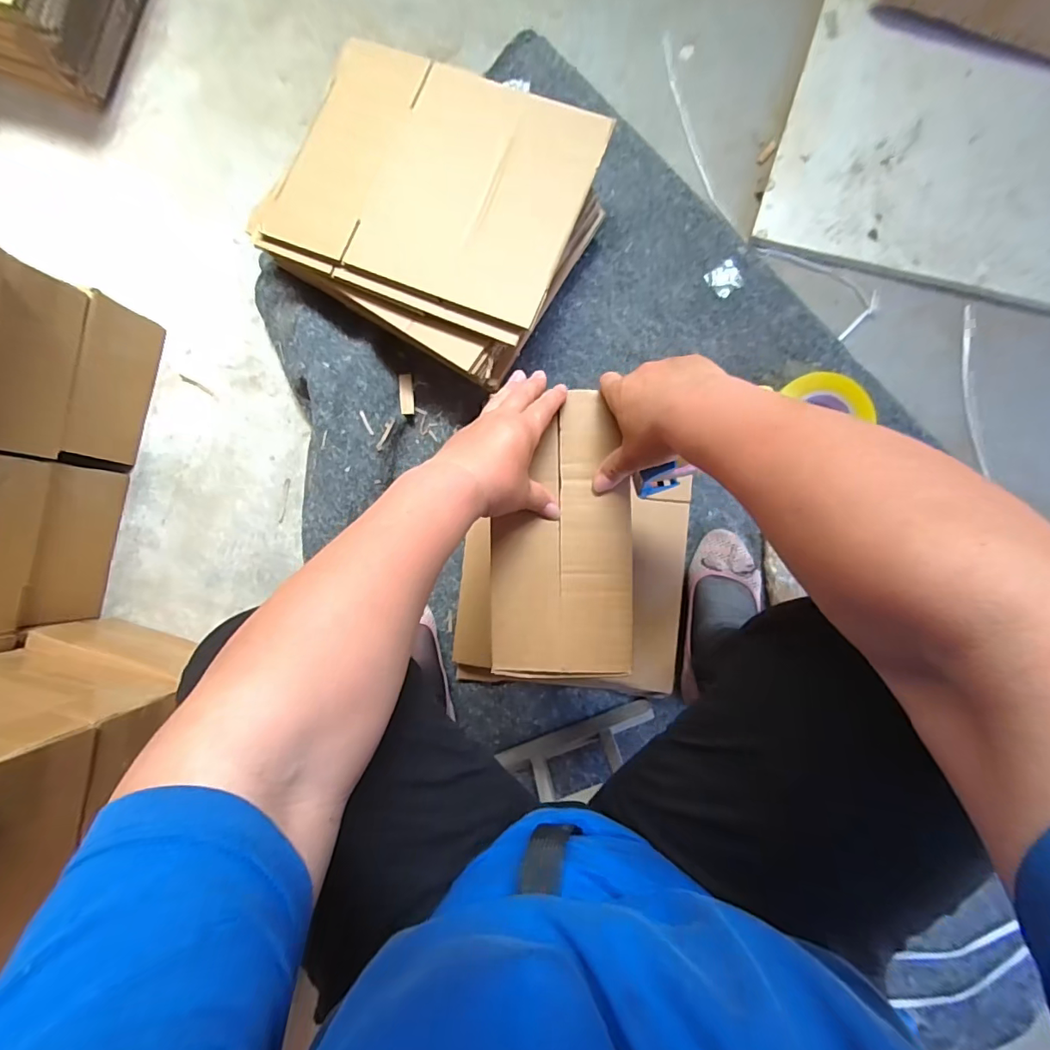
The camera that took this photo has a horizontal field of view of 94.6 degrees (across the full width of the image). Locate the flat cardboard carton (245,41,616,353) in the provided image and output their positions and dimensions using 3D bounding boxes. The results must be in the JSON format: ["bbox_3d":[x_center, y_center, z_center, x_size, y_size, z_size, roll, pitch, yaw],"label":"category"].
[{"bbox_3d":[-0.118,-0.432,0.611,0.375,0.022,0.308,24,89,6],"label":"flat cardboard carton"}]

